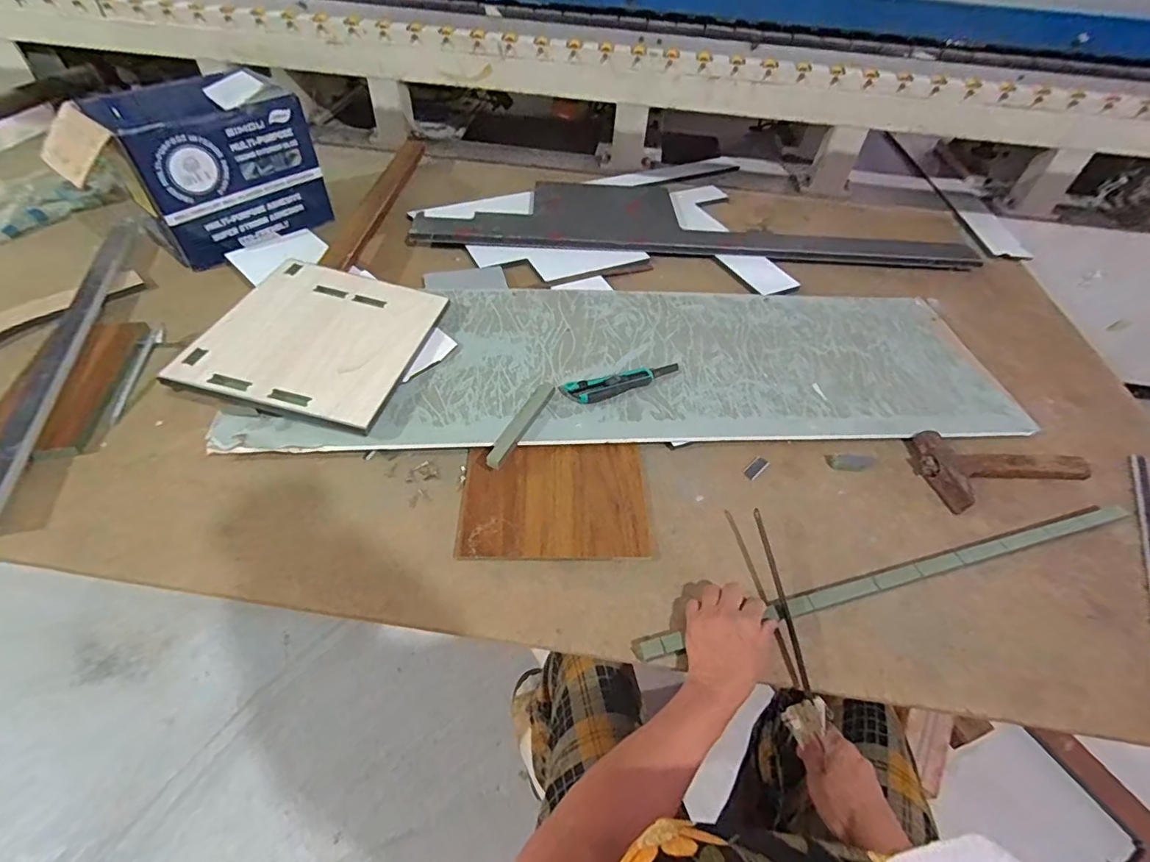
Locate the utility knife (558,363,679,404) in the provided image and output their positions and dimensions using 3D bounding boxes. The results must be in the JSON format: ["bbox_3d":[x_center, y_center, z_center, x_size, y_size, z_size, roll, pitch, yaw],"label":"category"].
[{"bbox_3d":[0.077,-0.077,0.793,0.193,0.028,0.037,-15,52,-18],"label":"utility knife"}]

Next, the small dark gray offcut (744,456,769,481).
[{"bbox_3d":[0.262,0.054,0.747,0.041,0.004,0.020,-42,77,-19],"label":"small dark gray offcut"}]

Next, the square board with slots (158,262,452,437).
[{"bbox_3d":[-0.382,-0.142,0.771,0.278,0.016,0.303,14,50,-2],"label":"square board with slots"}]

